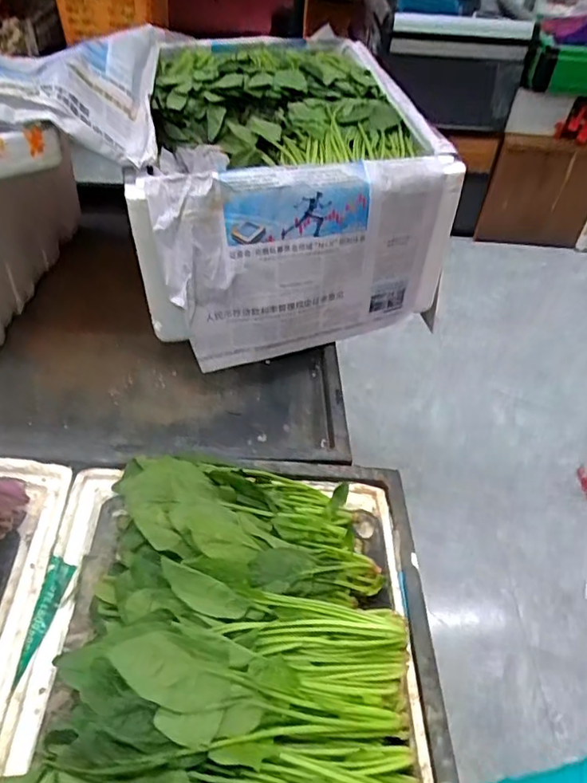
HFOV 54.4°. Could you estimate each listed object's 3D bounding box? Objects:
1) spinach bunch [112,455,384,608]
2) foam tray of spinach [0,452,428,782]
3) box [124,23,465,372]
[{"bbox_3d":[-0.053,0.135,0.608,0.292,0.079,0.172,5,45,0],"label":"spinach bunch"},{"bbox_3d":[-0.063,0.247,0.477,0.356,0.136,0.503,1,45,-4],"label":"foam tray of spinach"},{"bbox_3d":[-0.039,-0.365,0.965,0.448,0.246,0.624,-7,47,-12],"label":"box"}]

